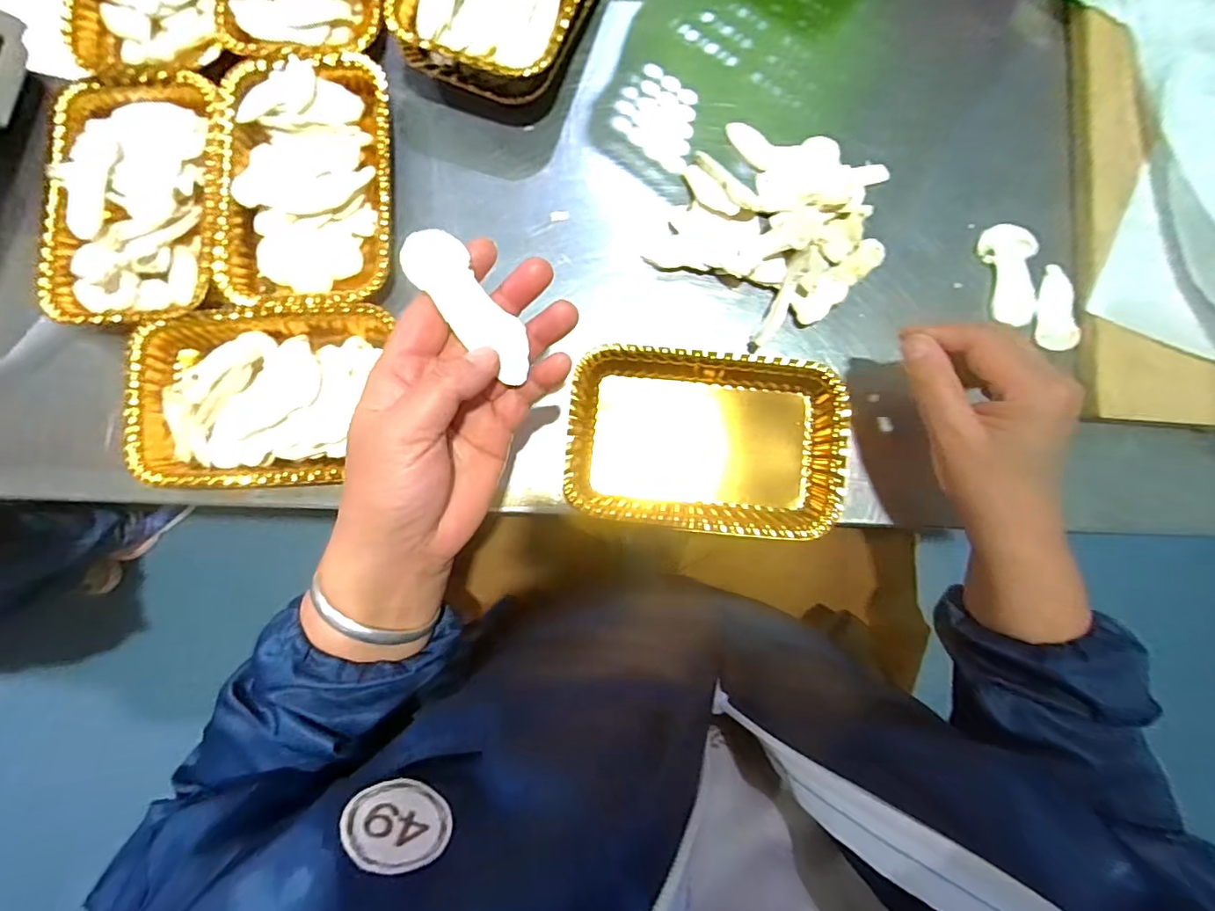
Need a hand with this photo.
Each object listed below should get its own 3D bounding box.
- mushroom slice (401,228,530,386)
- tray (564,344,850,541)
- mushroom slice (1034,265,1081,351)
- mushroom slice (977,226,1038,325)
[{"bbox_3d":[-0.067,-0.073,0.268,0.028,0.009,0.080,-39,109,-2],"label":"mushroom slice"},{"bbox_3d":[0.070,-0.009,0.390,0.189,0.035,0.123,5,86,1],"label":"tray"},{"bbox_3d":[0.337,-0.111,0.407,0.030,0.010,0.066,-3,86,0],"label":"mushroom slice"},{"bbox_3d":[0.304,-0.136,0.407,0.037,0.007,0.075,-7,86,0],"label":"mushroom slice"}]

